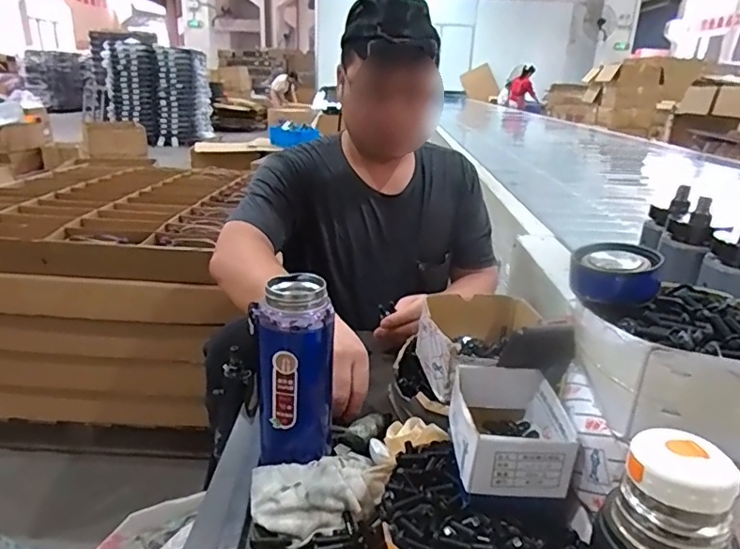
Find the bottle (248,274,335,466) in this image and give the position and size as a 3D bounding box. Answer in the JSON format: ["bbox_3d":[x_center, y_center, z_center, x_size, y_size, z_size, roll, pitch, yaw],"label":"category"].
[{"bbox_3d":[-0.084,0.105,0.569,0.085,0.191,0.067,-1,20,-6],"label":"bottle"}]

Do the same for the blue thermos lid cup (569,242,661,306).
[{"bbox_3d":[0.204,-0.003,0.451,0.064,0.046,0.050,8,21,17],"label":"blue thermos lid cup"}]

